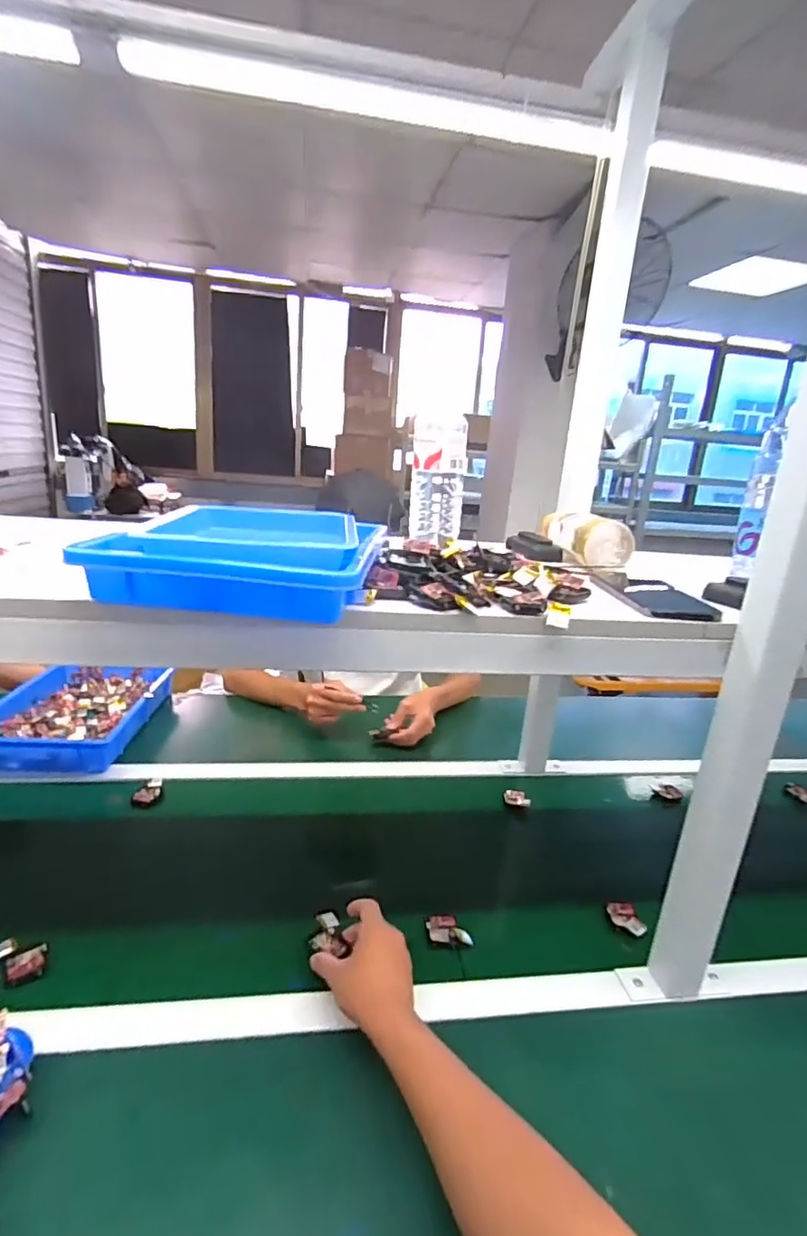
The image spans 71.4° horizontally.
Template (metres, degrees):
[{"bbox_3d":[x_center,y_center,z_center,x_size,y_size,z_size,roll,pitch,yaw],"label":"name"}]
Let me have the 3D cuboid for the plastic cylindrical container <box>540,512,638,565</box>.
[{"bbox_3d":[0.248,-0.112,0.770,0.073,0.054,0.135,2,18,-9],"label":"plastic cylindrical container"}]

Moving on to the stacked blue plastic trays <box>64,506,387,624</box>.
[{"bbox_3d":[-0.139,-0.058,0.521,0.211,0.045,0.226,6,18,2],"label":"stacked blue plastic trays"}]

